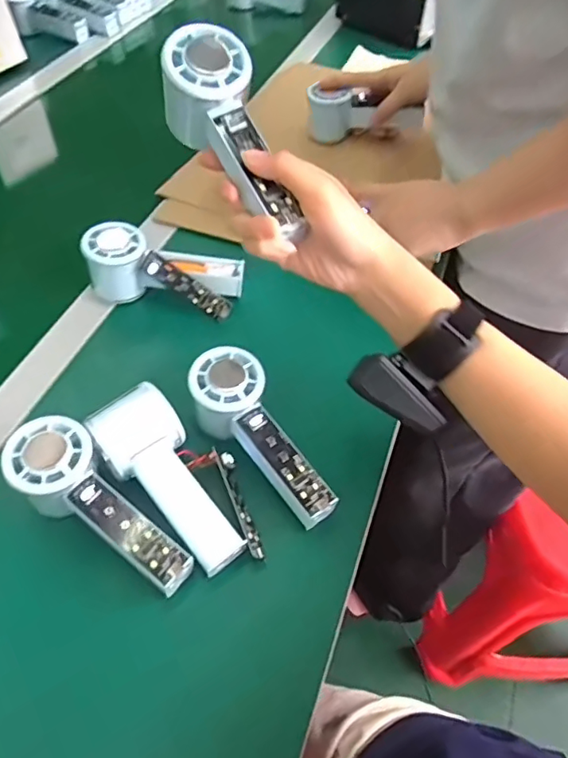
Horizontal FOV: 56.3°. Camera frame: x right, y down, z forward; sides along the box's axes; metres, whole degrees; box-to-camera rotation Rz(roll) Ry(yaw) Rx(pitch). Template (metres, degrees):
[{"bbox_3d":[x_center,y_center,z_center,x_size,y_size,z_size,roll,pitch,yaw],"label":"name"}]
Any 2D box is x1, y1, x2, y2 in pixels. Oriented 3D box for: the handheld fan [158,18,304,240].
[{"bbox_3d":[-0.036,-0.161,0.372,0.052,0.061,0.151,-28,89,-22],"label":"handheld fan"}]

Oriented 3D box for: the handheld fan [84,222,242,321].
[{"bbox_3d":[-0.118,-0.108,0.520,0.149,0.058,0.053,10,53,5],"label":"handheld fan"}]

